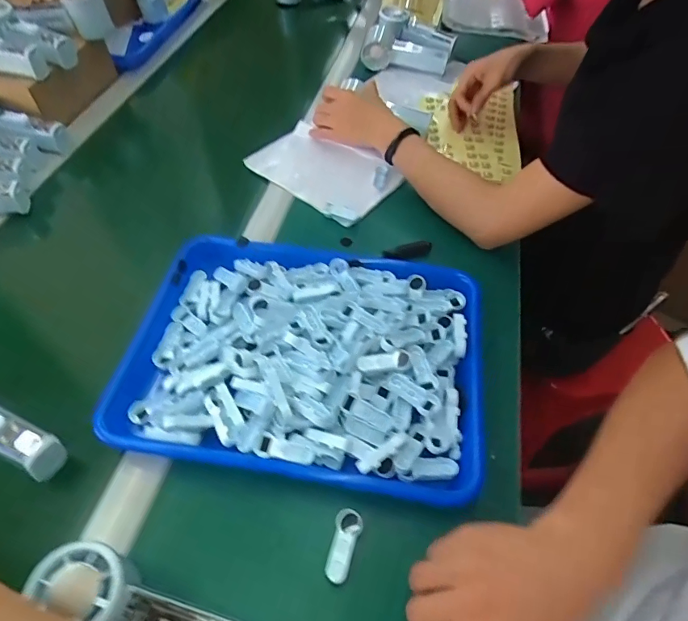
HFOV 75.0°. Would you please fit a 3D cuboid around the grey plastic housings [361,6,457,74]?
[{"bbox_3d":[0.116,-0.469,0.782,0.161,0.057,0.103,7,82,-12],"label":"grey plastic housings"}]

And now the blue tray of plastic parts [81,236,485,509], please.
[{"bbox_3d":[-0.035,0.045,0.443,0.324,0.061,0.241,8,53,5],"label":"blue tray of plastic parts"}]

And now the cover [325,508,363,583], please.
[{"bbox_3d":[-0.001,0.189,0.358,0.020,0.033,0.050,15,54,11],"label":"cover"}]

